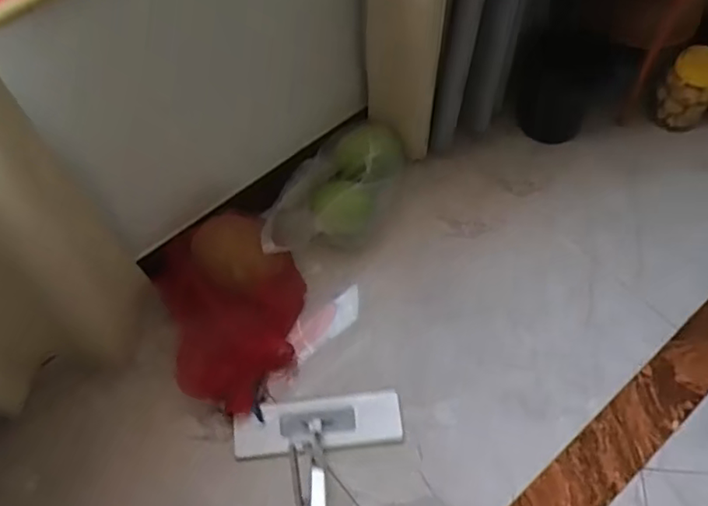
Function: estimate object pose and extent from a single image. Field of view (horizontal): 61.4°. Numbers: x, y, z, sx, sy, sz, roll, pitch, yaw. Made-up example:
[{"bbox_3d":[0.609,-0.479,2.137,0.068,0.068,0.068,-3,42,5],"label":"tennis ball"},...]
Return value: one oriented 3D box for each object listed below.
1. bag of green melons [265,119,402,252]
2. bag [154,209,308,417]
[{"bbox_3d":[-0.051,-0.144,1.449,0.218,0.131,0.432,36,69,18],"label":"bag of green melons"},{"bbox_3d":[-0.262,0.122,1.338,0.302,0.133,0.410,-18,64,-6],"label":"bag"}]

